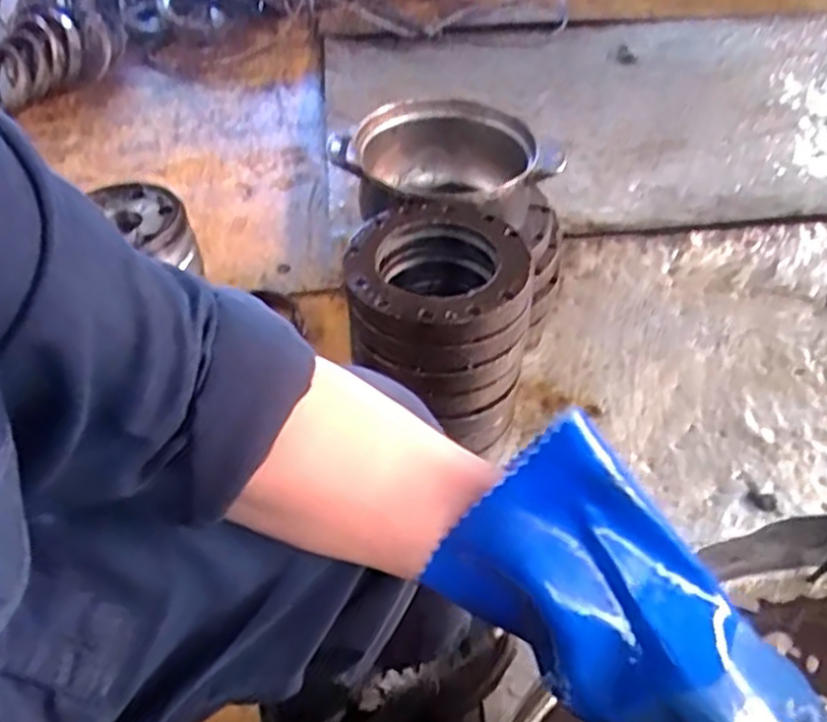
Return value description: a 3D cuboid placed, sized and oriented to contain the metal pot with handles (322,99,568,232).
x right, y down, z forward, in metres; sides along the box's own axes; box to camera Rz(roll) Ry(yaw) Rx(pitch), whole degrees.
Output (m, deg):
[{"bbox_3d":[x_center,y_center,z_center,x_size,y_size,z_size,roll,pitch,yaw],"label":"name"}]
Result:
[{"bbox_3d":[0.033,-0.238,1.026,0.235,0.116,0.254,-1,45,1],"label":"metal pot with handles"}]

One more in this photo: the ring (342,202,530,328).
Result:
[{"bbox_3d":[0.024,-0.108,0.839,0.194,0.033,0.194,-1,45,1],"label":"ring"}]

